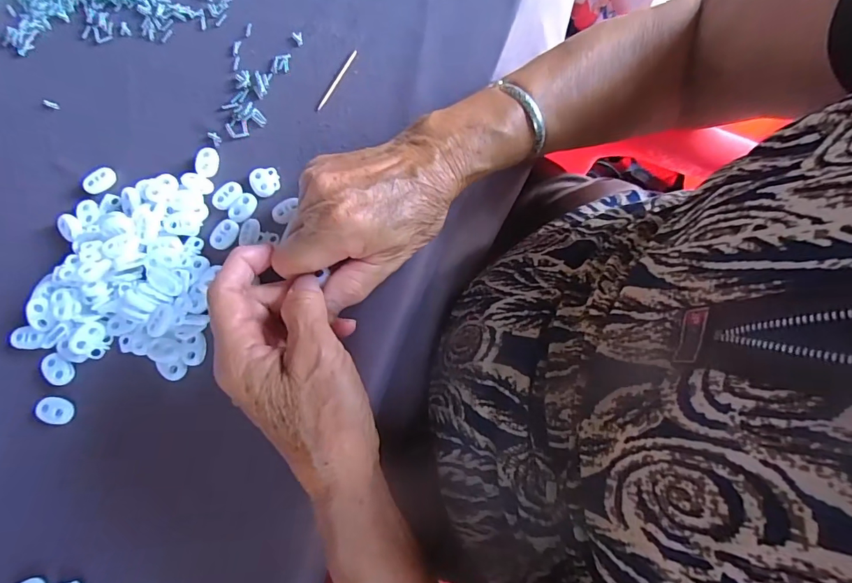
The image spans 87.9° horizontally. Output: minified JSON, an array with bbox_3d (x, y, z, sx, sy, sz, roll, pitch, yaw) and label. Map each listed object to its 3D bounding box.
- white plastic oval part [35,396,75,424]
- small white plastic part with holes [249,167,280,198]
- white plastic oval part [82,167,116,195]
[{"bbox_3d":[-0.234,0.075,0.279,0.020,0.006,0.014,25,77,8],"label":"white plastic oval part"},{"bbox_3d":[-0.116,-0.079,0.317,0.021,0.004,0.022,0,75,1],"label":"small white plastic part with holes"},{"bbox_3d":[-0.238,-0.081,0.322,0.012,0.008,0.023,40,79,11],"label":"white plastic oval part"}]

